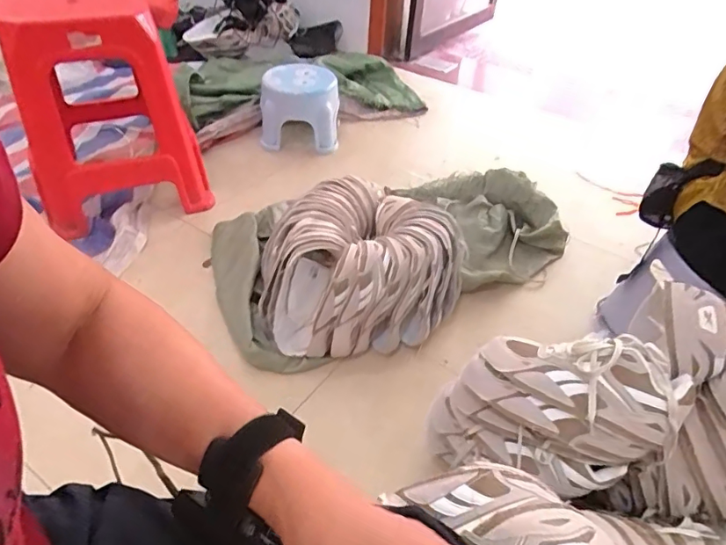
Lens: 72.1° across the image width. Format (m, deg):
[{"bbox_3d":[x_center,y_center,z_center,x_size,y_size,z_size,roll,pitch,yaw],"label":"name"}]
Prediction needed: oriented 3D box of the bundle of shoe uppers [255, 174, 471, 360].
[{"bbox_3d":[-0.018,-0.025,1.101,0.440,0.189,0.382,-13,45,-19],"label":"bundle of shoe uppers"}]

